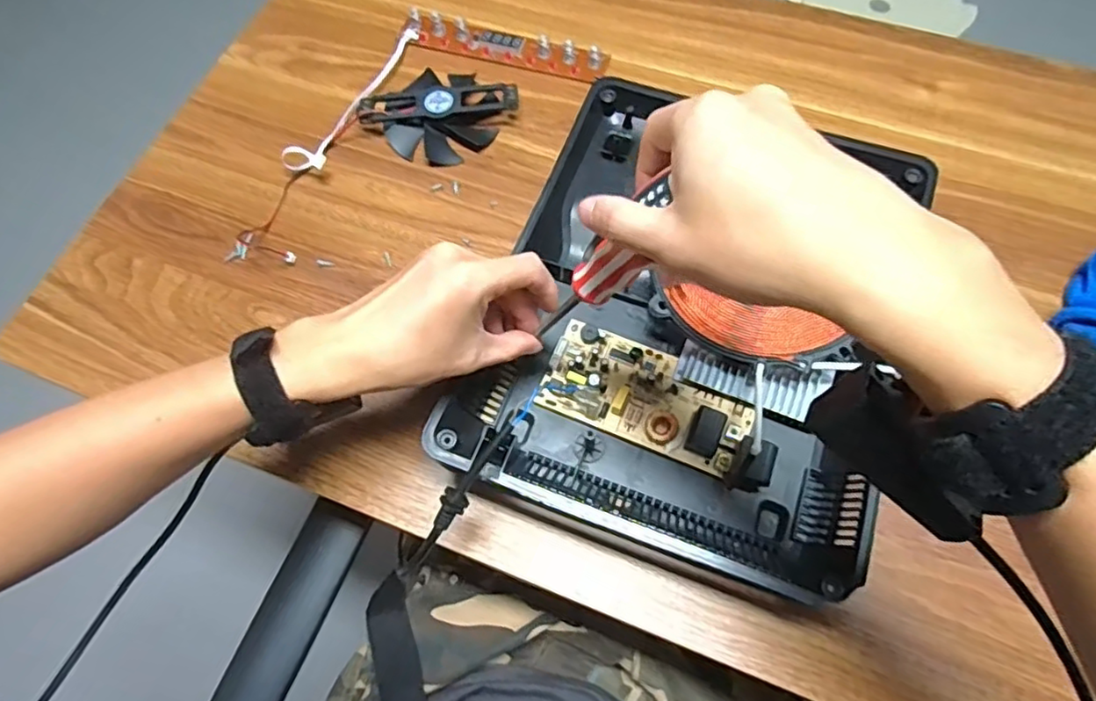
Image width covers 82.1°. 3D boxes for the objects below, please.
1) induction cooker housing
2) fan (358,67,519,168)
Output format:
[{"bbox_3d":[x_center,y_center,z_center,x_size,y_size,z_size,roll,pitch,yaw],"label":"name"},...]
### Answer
[{"bbox_3d":[0.106,-0.029,0.455,0.266,0.059,0.339,19,68,10],"label":"induction cooker housing"},{"bbox_3d":[-0.101,-0.220,0.571,0.108,0.026,0.105,39,72,16],"label":"fan"}]

